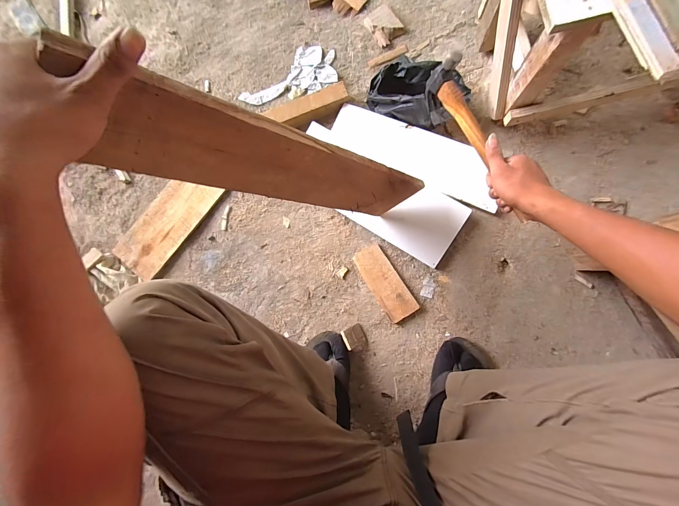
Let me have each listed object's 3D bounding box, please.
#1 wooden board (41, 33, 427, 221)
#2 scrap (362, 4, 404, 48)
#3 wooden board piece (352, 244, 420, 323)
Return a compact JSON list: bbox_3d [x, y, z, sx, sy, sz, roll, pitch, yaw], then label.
[{"bbox_3d":[-0.055,-0.112,0.409,0.119,0.492,0.021,-34,65,38],"label":"wooden board"},{"bbox_3d":[0.109,-0.554,0.712,0.069,0.021,0.083,-34,81,2],"label":"scrap"},{"bbox_3d":[0.100,0.065,0.642,0.065,0.016,0.169,-33,81,3],"label":"wooden board piece"}]

